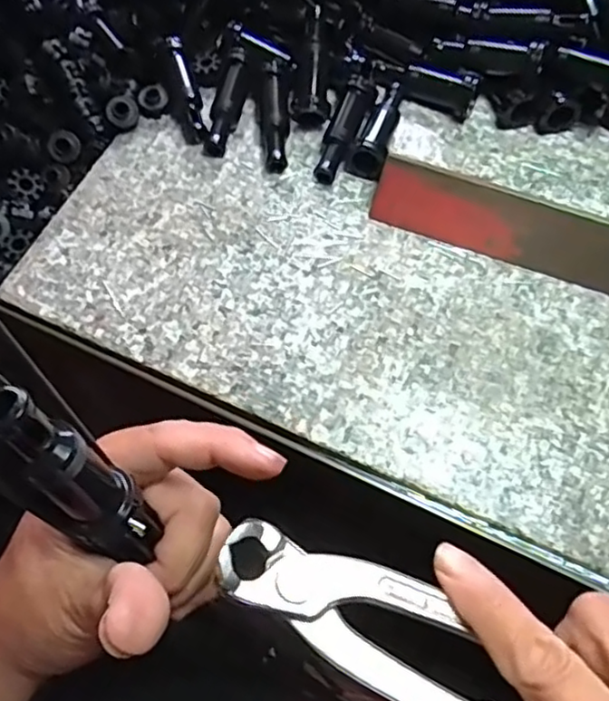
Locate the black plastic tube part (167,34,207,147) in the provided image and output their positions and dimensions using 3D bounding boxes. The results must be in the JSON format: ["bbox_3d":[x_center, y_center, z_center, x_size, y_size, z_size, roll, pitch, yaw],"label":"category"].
[{"bbox_3d":[-0.072,-0.158,0.395,0.013,0.010,0.071,-12,80,-6],"label":"black plastic tube part"}]

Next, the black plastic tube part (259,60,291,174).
[{"bbox_3d":[-0.018,-0.139,0.387,0.016,0.021,0.065,-2,65,-2],"label":"black plastic tube part"}]

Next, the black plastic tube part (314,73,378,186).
[{"bbox_3d":[0.025,-0.130,0.385,0.018,0.019,0.067,19,66,8],"label":"black plastic tube part"}]

